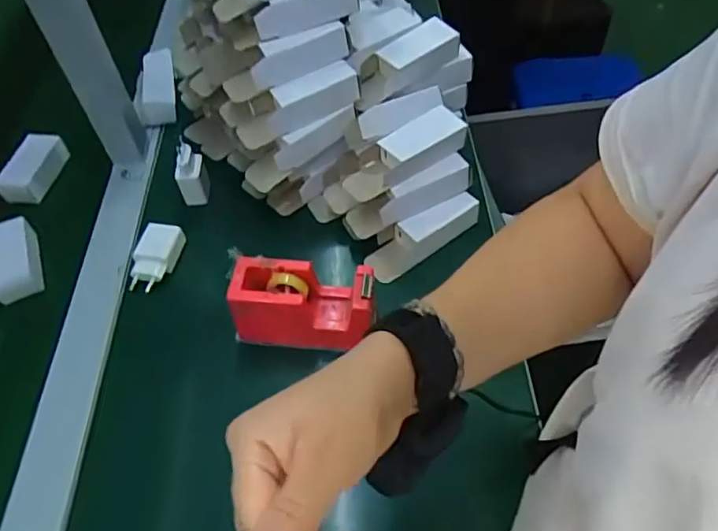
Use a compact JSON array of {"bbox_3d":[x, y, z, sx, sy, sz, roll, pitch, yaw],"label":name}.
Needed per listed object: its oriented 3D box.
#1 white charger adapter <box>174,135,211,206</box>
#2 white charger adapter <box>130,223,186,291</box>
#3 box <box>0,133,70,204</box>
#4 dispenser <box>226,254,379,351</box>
[{"bbox_3d":[-0.192,-0.107,0.638,0.027,0.069,0.038,1,53,2],"label":"white charger adapter"},{"bbox_3d":[-0.219,-0.009,0.592,0.040,0.026,0.076,11,54,9],"label":"white charger adapter"},{"bbox_3d":[-0.404,-0.123,0.690,0.052,0.033,0.089,6,54,5],"label":"box"},{"bbox_3d":[-0.051,0.036,0.520,0.127,0.076,0.050,6,54,6],"label":"dispenser"}]

